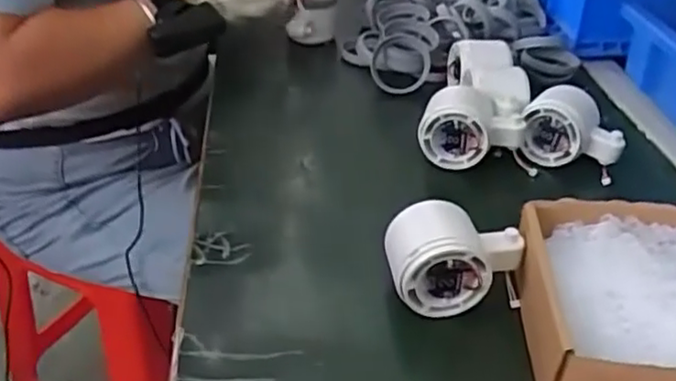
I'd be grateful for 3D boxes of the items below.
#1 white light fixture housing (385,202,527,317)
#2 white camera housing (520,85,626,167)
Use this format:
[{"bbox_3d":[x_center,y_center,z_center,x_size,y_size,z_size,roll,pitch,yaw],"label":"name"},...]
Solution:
[{"bbox_3d":[0.074,0.042,0.417,0.082,0.060,0.050,-2,35,-5],"label":"white light fixture housing"},{"bbox_3d":[0.199,-0.051,0.560,0.082,0.059,0.050,10,36,12],"label":"white camera housing"}]

